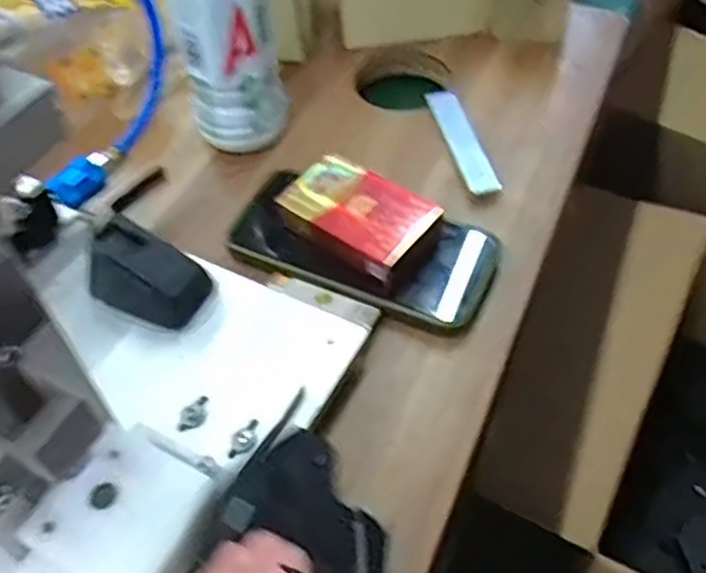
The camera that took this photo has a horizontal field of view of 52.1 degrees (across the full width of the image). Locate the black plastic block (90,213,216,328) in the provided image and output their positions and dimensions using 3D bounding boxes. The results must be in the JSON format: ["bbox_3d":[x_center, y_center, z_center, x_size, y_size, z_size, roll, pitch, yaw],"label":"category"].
[{"bbox_3d":[-0.117,-0.009,0.408,0.061,0.039,0.039,19,55,16],"label":"black plastic block"}]

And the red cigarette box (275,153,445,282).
[{"bbox_3d":[0.004,-0.045,0.446,0.090,0.021,0.057,29,66,18],"label":"red cigarette box"}]

